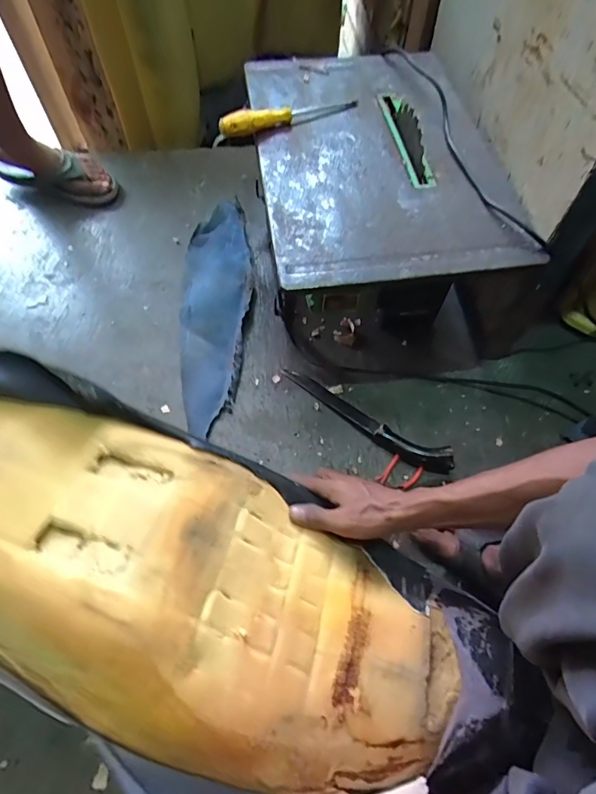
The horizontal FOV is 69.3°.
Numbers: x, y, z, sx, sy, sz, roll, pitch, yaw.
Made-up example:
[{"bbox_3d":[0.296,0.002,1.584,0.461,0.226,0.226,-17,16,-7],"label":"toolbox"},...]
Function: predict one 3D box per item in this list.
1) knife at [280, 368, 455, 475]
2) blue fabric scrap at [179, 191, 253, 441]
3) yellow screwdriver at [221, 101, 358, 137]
[{"bbox_3d":[0.099,0.032,0.671,0.301,0.034,0.043,31,65,14],"label":"knife"},{"bbox_3d":[-0.148,-0.162,0.767,0.122,0.022,0.475,-3,65,8],"label":"blue fabric scrap"},{"bbox_3d":[-0.011,-0.414,0.628,0.210,0.033,0.027,-16,64,-10],"label":"yellow screwdriver"}]

